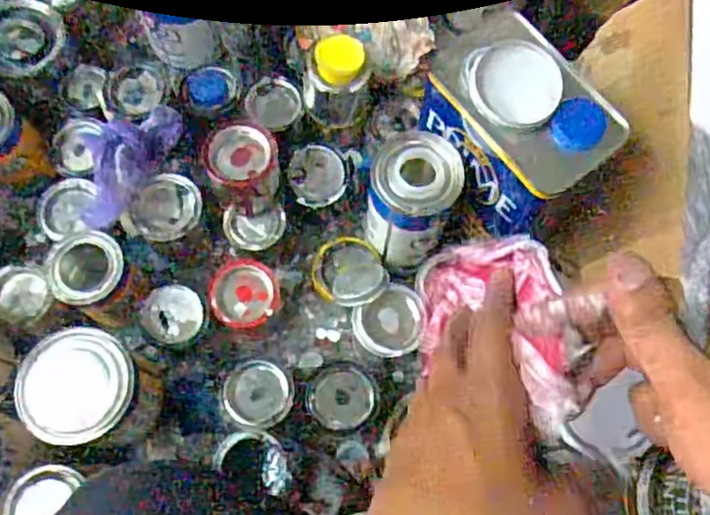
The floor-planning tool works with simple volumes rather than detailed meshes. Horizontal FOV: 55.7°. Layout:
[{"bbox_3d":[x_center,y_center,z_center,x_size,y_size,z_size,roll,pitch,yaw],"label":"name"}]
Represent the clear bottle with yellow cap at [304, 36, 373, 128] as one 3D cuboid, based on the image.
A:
[{"bbox_3d":[-0.021,-0.191,0.727,0.071,0.088,0.059,-2,72,-2],"label":"clear bottle with yellow cap"}]

